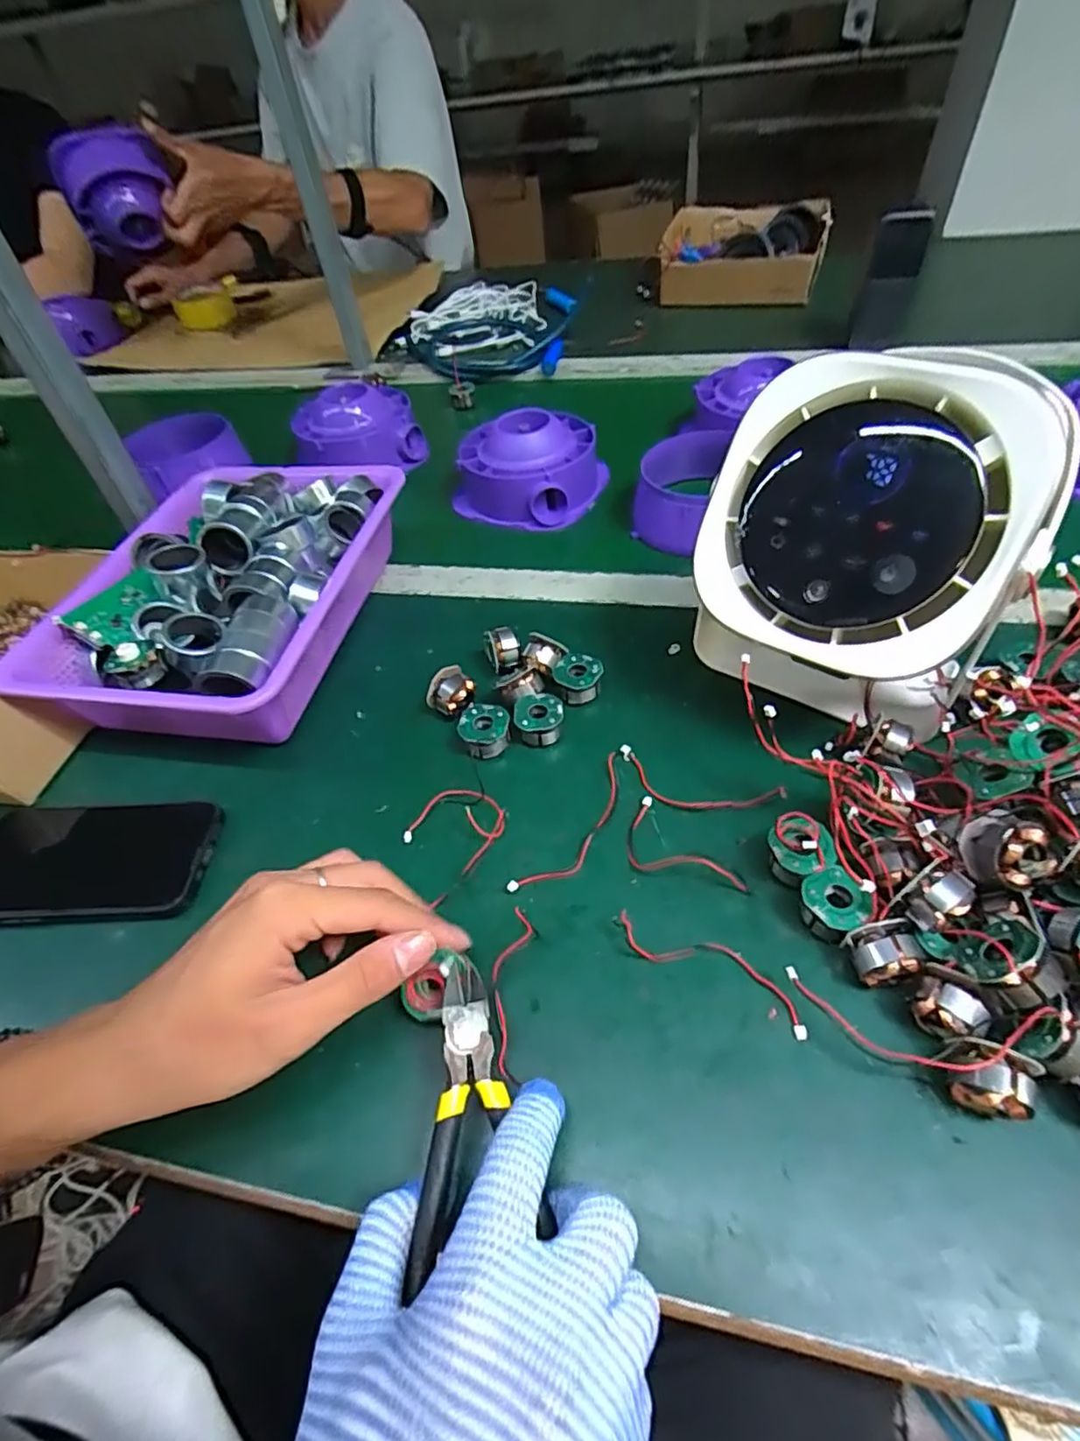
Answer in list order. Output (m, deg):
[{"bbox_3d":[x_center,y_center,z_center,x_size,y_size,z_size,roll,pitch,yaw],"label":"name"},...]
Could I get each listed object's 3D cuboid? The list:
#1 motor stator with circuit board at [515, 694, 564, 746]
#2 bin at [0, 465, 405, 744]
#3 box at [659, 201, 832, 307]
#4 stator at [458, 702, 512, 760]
[{"bbox_3d":[0.000,0.000,0.415,0.030,0.023,0.028,-3,47,4],"label":"motor stator with circuit board"},{"bbox_3d":[-0.232,-0.094,0.483,0.187,0.095,0.265,4,48,10],"label":"bin"},{"bbox_3d":[0.284,-0.660,0.891,0.218,0.082,0.230,8,52,14],"label":"box"},{"bbox_3d":[-0.035,0.007,0.410,0.032,0.023,0.029,-12,47,-5],"label":"stator"}]

